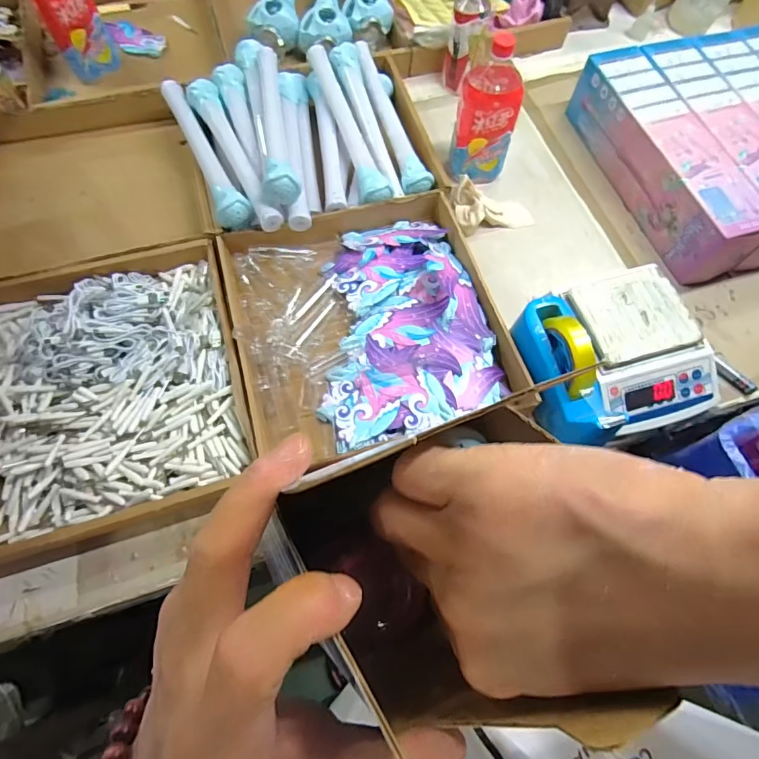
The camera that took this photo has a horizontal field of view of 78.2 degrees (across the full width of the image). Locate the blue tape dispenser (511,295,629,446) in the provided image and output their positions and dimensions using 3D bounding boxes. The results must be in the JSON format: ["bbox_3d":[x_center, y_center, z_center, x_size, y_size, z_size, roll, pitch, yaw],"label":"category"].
[{"bbox_3d":[0.242,-0.012,0.604,0.071,0.105,0.195,-17,69,-9],"label":"blue tape dispenser"}]

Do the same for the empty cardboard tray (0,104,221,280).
[{"bbox_3d":[-0.489,-0.312,0.773,0.388,0.068,0.340,-15,69,-9],"label":"empty cardboard tray"}]

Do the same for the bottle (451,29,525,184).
[{"bbox_3d":[0.172,-0.420,0.743,0.098,0.204,0.074,14,67,3],"label":"bottle"}]

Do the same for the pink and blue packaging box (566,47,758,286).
[{"bbox_3d":[0.468,-0.369,0.782,0.108,0.112,0.421,-17,69,-10],"label":"pink and blue packaging box"}]

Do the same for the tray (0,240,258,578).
[{"bbox_3d":[-0.371,0.007,0.621,0.360,0.050,0.385,-16,69,-9],"label":"tray"}]

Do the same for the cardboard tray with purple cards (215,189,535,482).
[{"bbox_3d":[-0.019,-0.085,0.680,0.365,0.052,0.382,-14,68,-8],"label":"cardboard tray with purple cards"}]

